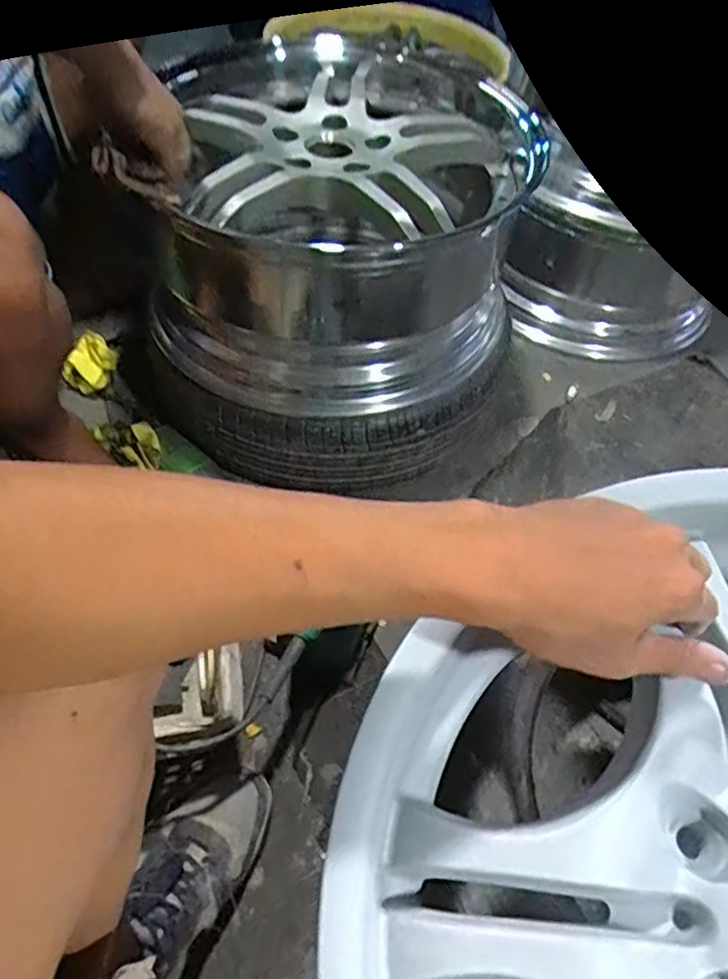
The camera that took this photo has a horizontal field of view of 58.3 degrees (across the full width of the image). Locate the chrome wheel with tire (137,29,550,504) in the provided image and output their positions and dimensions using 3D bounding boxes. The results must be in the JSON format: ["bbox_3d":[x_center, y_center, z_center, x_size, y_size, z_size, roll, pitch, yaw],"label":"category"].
[{"bbox_3d":[-0.048,-0.312,0.893,0.473,0.315,0.498,-28,60,-24],"label":"chrome wheel with tire"}]

